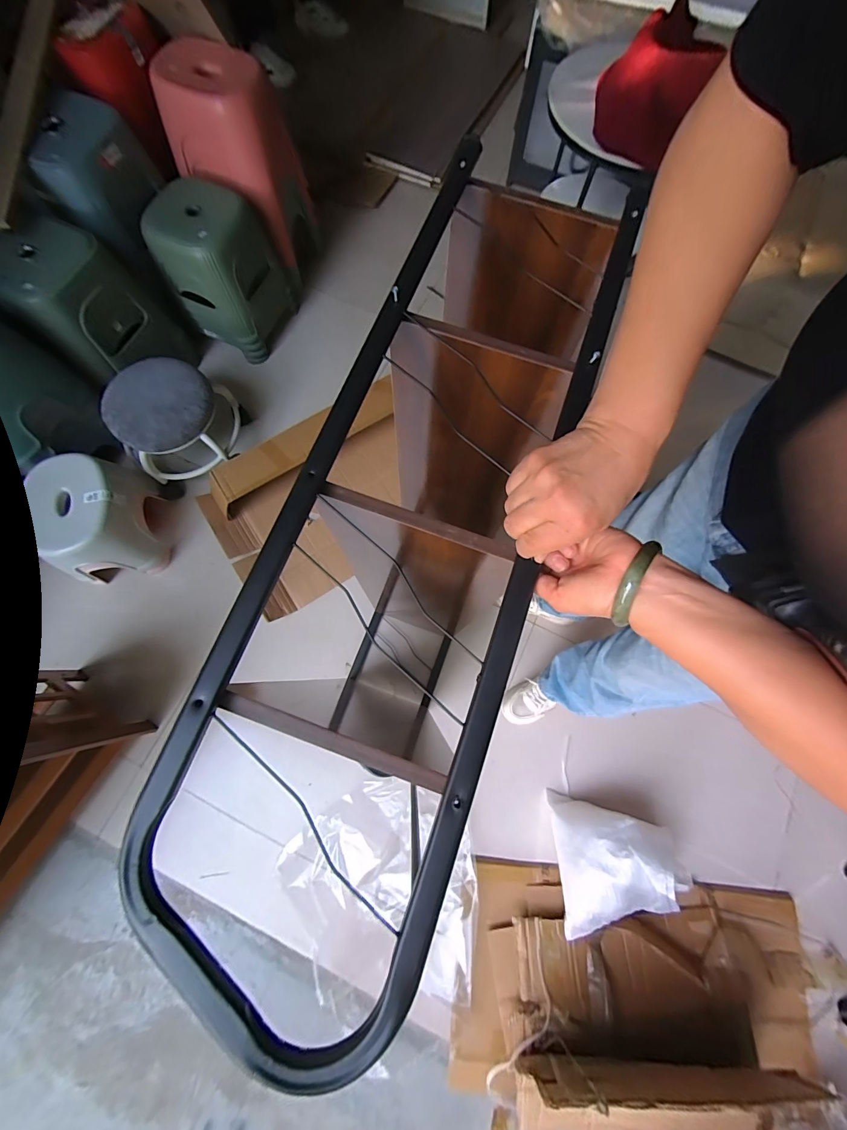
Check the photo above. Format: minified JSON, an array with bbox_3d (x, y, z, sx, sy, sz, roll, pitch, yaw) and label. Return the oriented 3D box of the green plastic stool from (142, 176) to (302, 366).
[{"bbox_3d":[-0.618,-0.928,1.257,0.246,0.347,0.310,24,75,5],"label":"green plastic stool"}]

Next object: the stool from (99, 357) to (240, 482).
[{"bbox_3d":[-0.724,-0.405,1.174,0.276,0.247,0.275,0,75,-2],"label":"stool"}]

